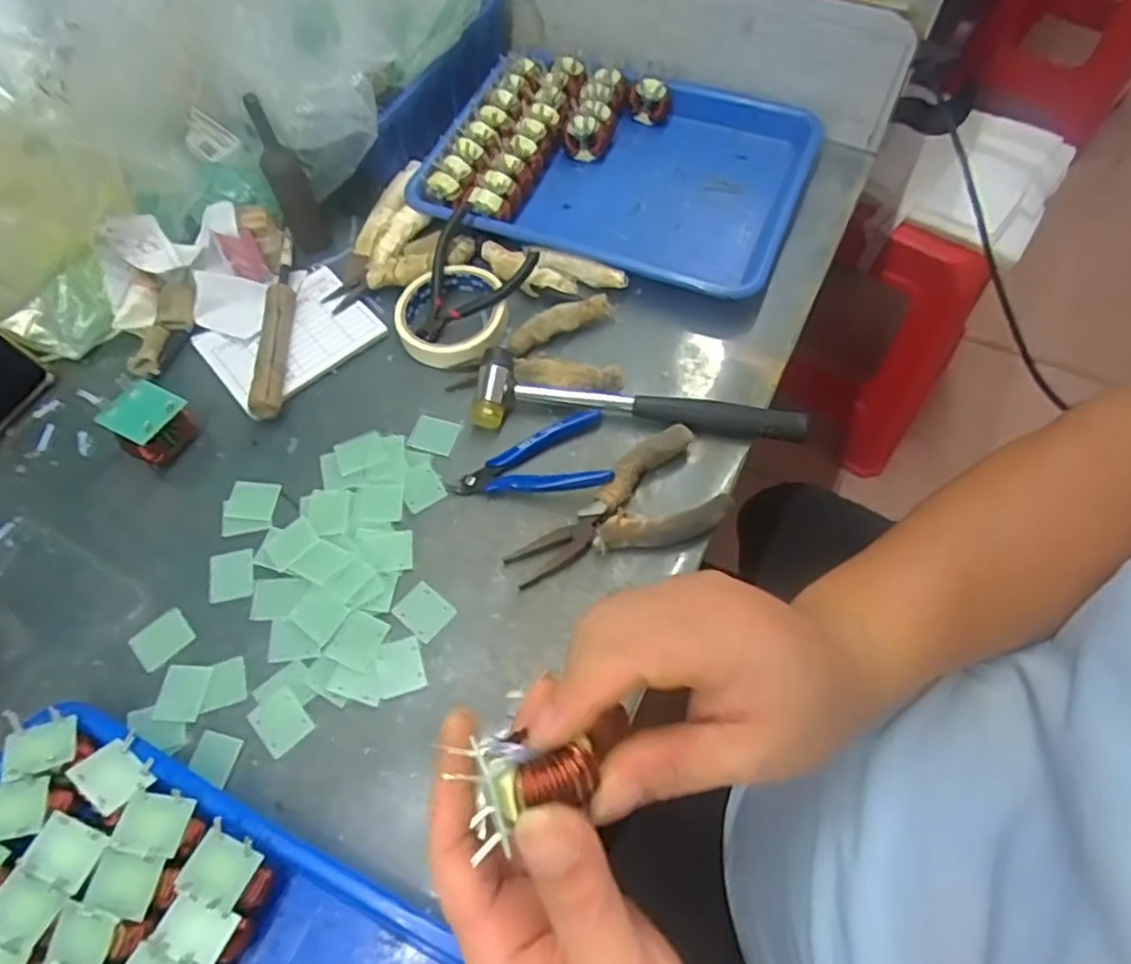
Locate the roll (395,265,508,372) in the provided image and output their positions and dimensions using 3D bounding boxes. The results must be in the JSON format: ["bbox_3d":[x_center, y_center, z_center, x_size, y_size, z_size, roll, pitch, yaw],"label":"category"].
[{"bbox_3d":[-0.094,-0.139,0.560,0.088,0.020,0.100,-9,63,-3],"label":"roll"}]

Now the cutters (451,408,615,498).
[{"bbox_3d":[-0.026,-0.017,0.505,0.111,0.027,0.065,-9,63,-3],"label":"cutters"}]

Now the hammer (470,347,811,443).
[{"bbox_3d":[0.055,-0.049,0.518,0.246,0.030,0.049,10,63,7],"label":"hammer"}]

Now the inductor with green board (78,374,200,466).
[{"bbox_3d":[-0.313,-0.047,0.516,0.058,0.050,0.050,36,69,18],"label":"inductor with green board"}]

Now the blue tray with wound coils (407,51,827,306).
[{"bbox_3d":[0.053,-0.295,0.631,0.318,0.037,0.241,20,65,12],"label":"blue tray with wound coils"}]

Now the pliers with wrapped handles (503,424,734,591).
[{"bbox_3d":[0.044,0.029,0.481,0.158,0.028,0.077,-35,67,-15],"label":"pliers with wrapped handles"}]

